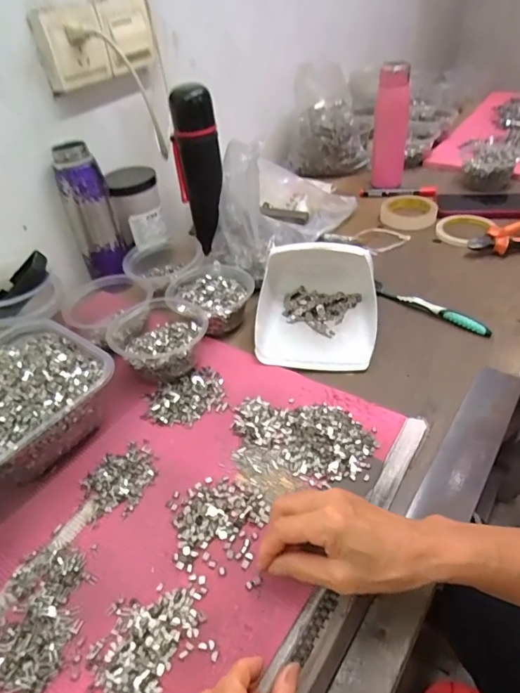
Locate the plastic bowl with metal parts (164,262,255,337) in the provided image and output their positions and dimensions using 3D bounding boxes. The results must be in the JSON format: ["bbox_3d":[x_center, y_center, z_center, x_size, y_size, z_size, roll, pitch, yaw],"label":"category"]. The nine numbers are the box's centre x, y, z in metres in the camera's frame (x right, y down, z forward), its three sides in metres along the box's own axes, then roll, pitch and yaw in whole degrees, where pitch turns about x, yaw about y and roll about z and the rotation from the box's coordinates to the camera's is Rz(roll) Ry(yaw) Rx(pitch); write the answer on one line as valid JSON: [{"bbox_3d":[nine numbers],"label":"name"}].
[{"bbox_3d":[-0.066,-0.074,0.649,0.108,0.053,0.114,-3,43,2],"label":"plastic bowl with metal parts"}]

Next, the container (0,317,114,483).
[{"bbox_3d":[-0.265,0.057,0.503,0.183,0.080,0.170,26,51,29],"label":"container"}]

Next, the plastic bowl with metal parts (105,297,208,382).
[{"bbox_3d":[-0.125,-0.009,0.577,0.117,0.058,0.116,-3,43,2],"label":"plastic bowl with metal parts"}]

